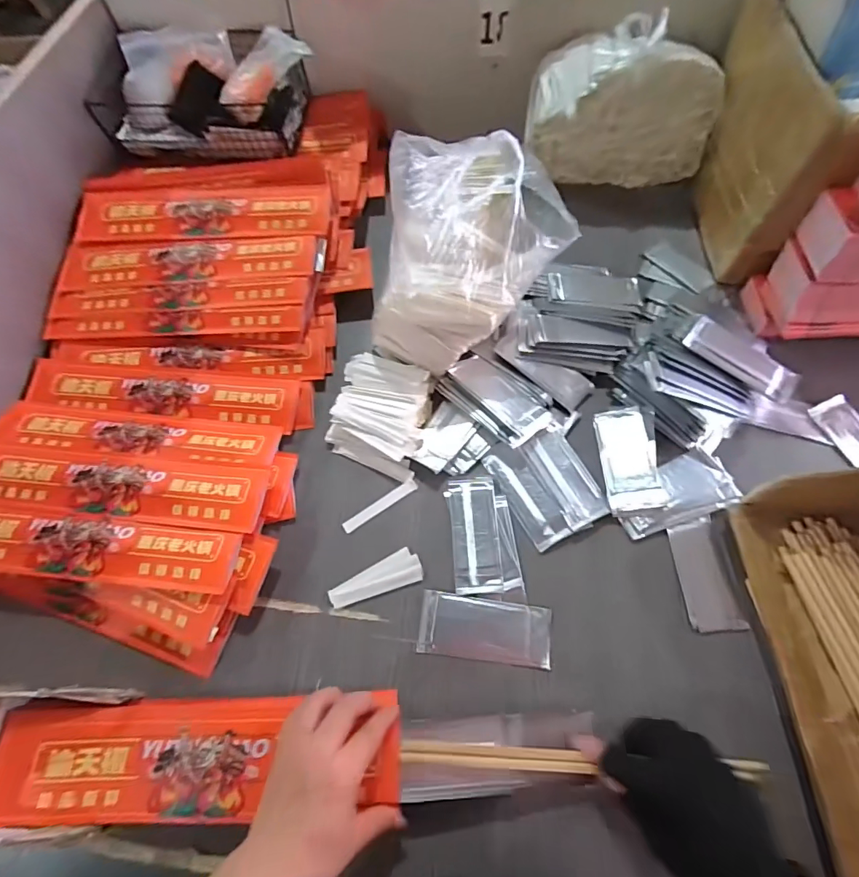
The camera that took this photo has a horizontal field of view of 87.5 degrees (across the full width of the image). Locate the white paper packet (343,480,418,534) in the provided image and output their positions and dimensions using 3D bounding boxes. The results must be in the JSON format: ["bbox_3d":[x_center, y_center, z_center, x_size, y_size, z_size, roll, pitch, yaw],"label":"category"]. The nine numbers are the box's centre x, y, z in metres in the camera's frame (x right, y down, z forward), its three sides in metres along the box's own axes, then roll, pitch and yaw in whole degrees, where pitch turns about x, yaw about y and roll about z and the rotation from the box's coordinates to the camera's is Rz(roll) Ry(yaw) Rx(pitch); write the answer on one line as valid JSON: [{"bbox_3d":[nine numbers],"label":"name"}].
[{"bbox_3d":[-0.053,0.074,0.492,0.091,0.004,0.013,-32,68,-12],"label":"white paper packet"}]

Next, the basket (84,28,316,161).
[{"bbox_3d":[-0.318,-0.501,0.646,0.294,0.098,0.147,3,66,4],"label":"basket"}]

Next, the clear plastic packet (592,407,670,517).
[{"bbox_3d":[0.222,0.022,0.496,0.061,0.010,0.125,-4,58,17],"label":"clear plastic packet"}]

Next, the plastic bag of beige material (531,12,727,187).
[{"bbox_3d":[0.271,-0.467,0.641,0.253,0.162,0.097,8,66,6],"label":"plastic bag of beige material"}]

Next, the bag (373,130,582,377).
[{"bbox_3d":[0.042,-0.181,0.488,0.186,0.178,0.165,16,67,9],"label":"bag"}]

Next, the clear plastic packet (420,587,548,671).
[{"bbox_3d":[0.054,0.185,0.437,0.125,0.005,0.056,6,66,5],"label":"clear plastic packet"}]

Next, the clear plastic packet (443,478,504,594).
[{"bbox_3d":[0.048,0.100,0.473,0.050,0.004,0.119,-5,65,0],"label":"clear plastic packet"}]

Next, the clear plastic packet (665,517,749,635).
[{"bbox_3d":[0.277,0.138,0.454,0.050,0.007,0.105,-5,65,0],"label":"clear plastic packet"}]

